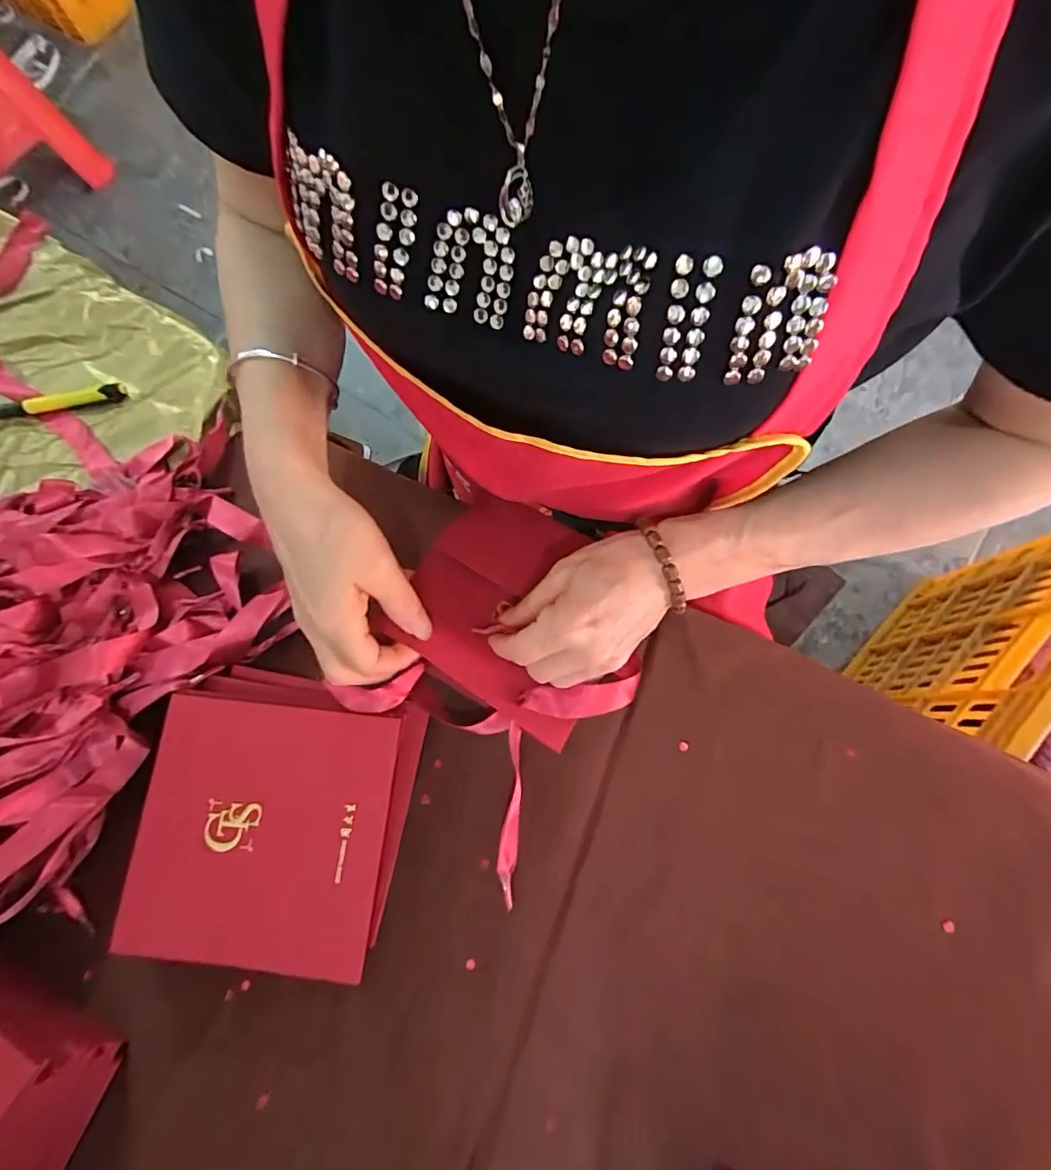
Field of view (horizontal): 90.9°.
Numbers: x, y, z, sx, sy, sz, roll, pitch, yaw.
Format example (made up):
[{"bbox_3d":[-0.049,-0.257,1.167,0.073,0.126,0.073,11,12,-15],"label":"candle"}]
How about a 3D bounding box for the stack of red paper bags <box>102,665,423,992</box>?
[{"bbox_3d":[-0.149,0.135,0.312,0.148,0.038,0.155,7,77,5],"label":"stack of red paper bags"}]

